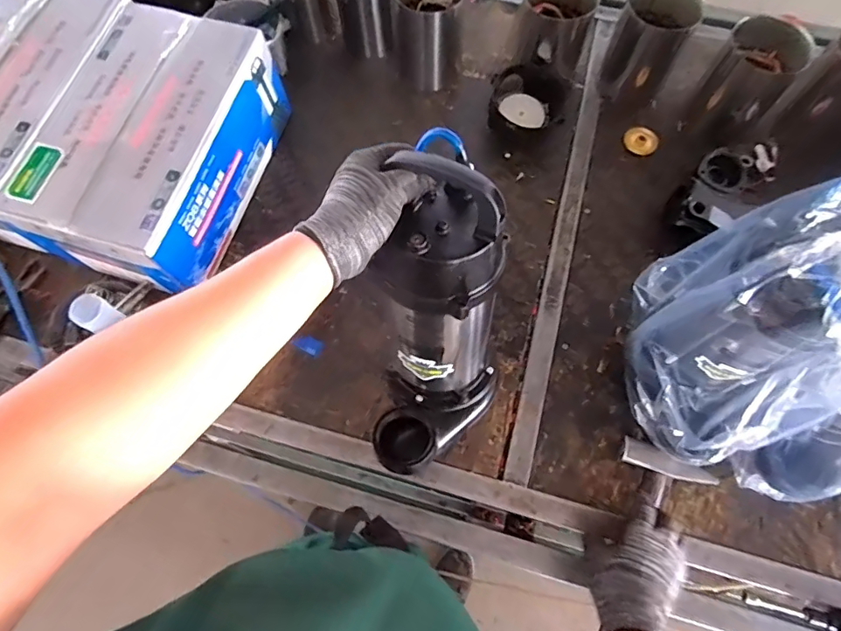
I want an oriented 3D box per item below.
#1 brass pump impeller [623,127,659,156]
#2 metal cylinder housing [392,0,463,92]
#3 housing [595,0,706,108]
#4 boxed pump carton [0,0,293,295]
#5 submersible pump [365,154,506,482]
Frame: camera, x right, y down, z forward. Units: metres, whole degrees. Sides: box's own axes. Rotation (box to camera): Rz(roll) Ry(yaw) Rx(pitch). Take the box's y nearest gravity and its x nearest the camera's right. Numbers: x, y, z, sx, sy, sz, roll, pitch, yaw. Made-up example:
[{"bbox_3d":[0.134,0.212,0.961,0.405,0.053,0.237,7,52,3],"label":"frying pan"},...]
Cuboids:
[{"bbox_3d":[0.401,-0.317,0.888,0.059,0.013,0.051,32,74,12],"label":"brass pump impeller"},{"bbox_3d":[0.016,-0.512,0.884,0.127,0.160,0.108,-3,70,0],"label":"metal cylinder housing"},{"bbox_3d":[0.395,-0.474,0.862,0.120,0.165,0.110,29,73,11],"label":"housing"},{"bbox_3d":[-0.415,-0.265,0.778,0.258,0.161,0.407,17,71,7],"label":"boxed pump carton"},{"bbox_3d":[0.026,0.018,0.511,0.126,0.354,0.134,11,46,5],"label":"submersible pump"}]

